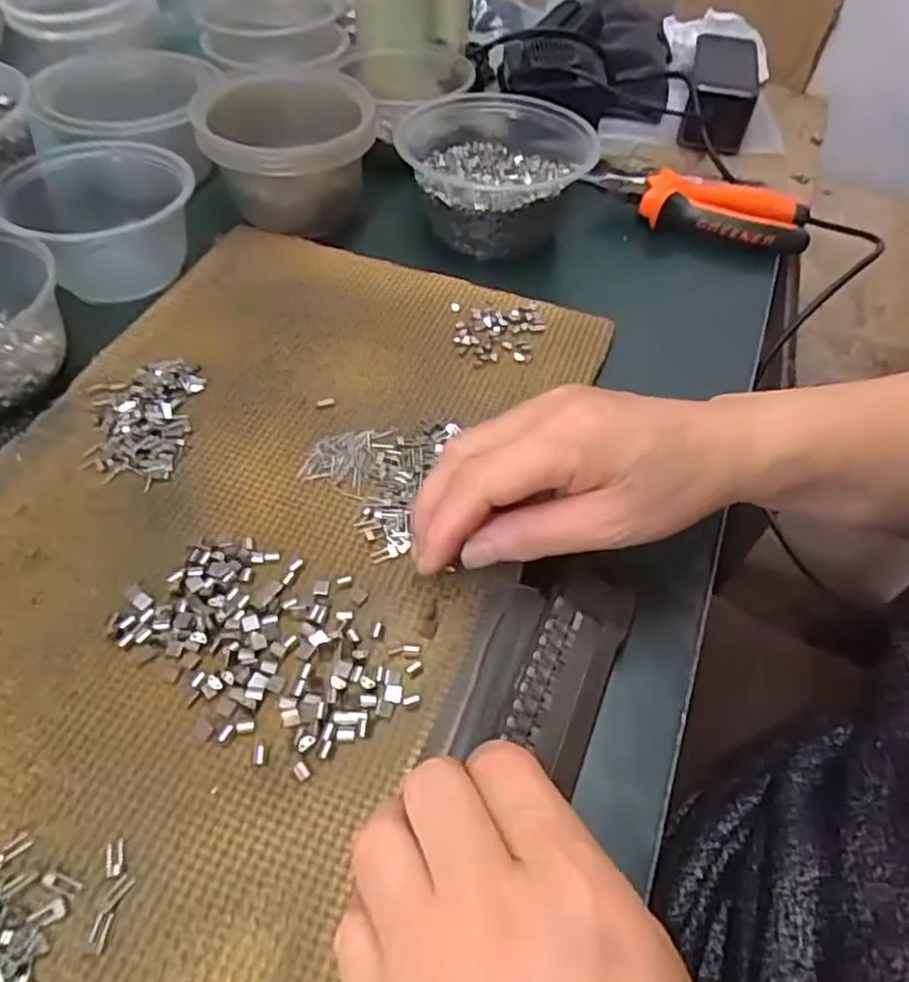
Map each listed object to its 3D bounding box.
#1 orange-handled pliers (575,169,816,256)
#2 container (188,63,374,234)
[{"bbox_3d":[0.184,-0.222,0.507,0.162,0.020,0.075,18,53,10],"label":"orange-handled pliers"},{"bbox_3d":[-0.113,-0.232,0.462,0.108,0.068,0.119,-1,52,-5],"label":"container"}]

